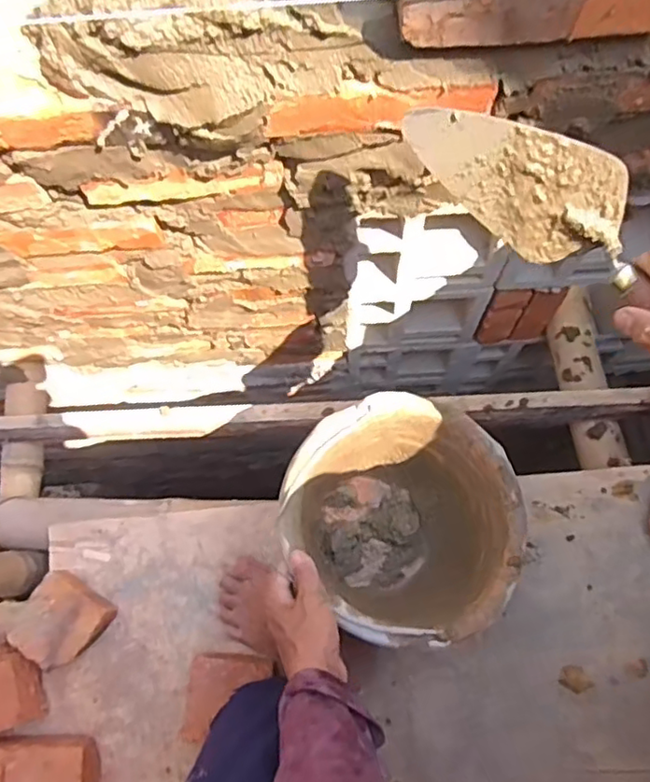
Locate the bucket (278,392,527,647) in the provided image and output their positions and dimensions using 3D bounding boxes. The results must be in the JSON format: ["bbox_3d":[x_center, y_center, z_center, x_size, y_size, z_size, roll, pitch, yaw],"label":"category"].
[{"bbox_3d":[0.091,0.144,0.704,0.232,0.177,0.245,0,74,1],"label":"bucket"}]

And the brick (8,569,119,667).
[{"bbox_3d":[-0.337,0.295,0.788,0.097,0.054,0.103,36,78,11],"label":"brick"}]

